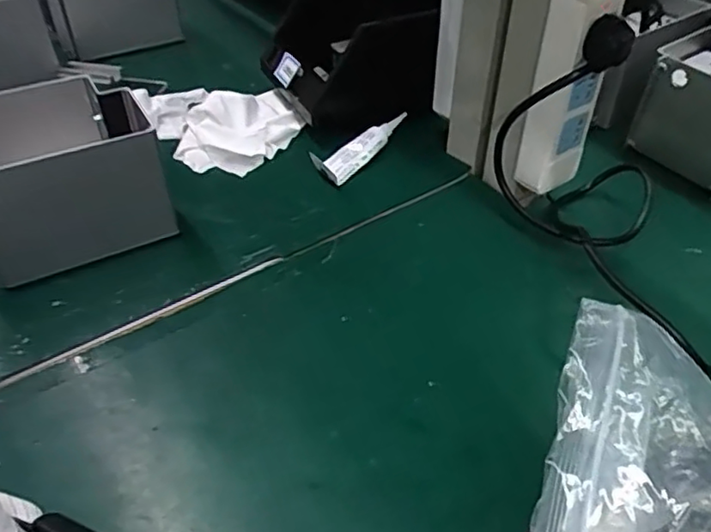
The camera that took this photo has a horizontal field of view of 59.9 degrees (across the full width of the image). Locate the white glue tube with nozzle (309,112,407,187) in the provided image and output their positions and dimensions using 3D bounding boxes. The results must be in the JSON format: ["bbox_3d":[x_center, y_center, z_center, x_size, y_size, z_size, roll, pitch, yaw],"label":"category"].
[{"bbox_3d":[0.009,-0.125,0.644,0.032,0.023,0.125,32,51,28],"label":"white glue tube with nozzle"}]

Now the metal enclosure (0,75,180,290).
[{"bbox_3d":[-0.255,-0.076,0.524,0.152,0.107,0.127,-21,47,-23],"label":"metal enclosure"}]

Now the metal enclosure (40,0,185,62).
[{"bbox_3d":[-0.327,-0.354,0.814,0.162,0.100,0.139,-19,47,-21],"label":"metal enclosure"}]

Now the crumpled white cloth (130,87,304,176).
[{"bbox_3d":[-0.138,-0.169,0.681,0.148,0.033,0.172,-22,48,-23],"label":"crumpled white cloth"}]

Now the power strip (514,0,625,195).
[{"bbox_3d":[0.175,-0.144,0.518,0.063,0.167,0.043,-21,47,-23],"label":"power strip"}]

